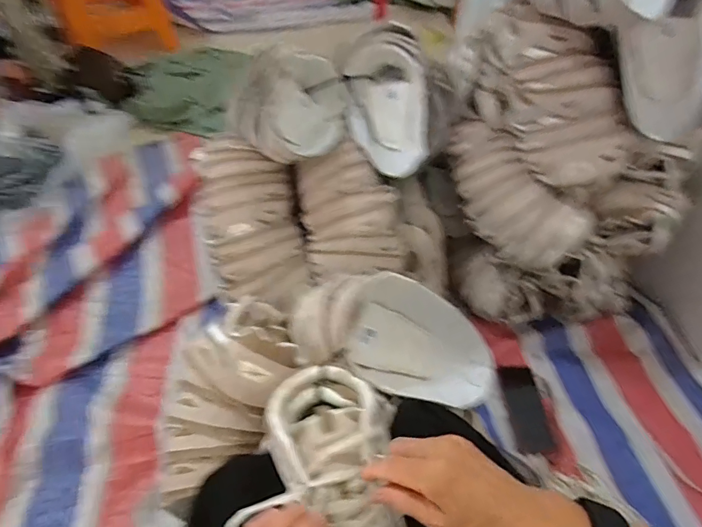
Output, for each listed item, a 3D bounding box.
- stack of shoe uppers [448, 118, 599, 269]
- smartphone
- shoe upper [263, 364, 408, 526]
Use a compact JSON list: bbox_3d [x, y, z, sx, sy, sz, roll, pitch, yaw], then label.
[{"bbox_3d":[0.290,-0.150,0.774,0.142,0.128,0.333,-10,51,-9],"label":"stack of shoe uppers"},{"bbox_3d":[0.340,0.279,0.813,0.063,0.010,0.165,-14,51,11],"label":"smartphone"},{"bbox_3d":[-0.001,0.201,0.376,0.108,0.061,0.227,-15,60,-15],"label":"shoe upper"}]

